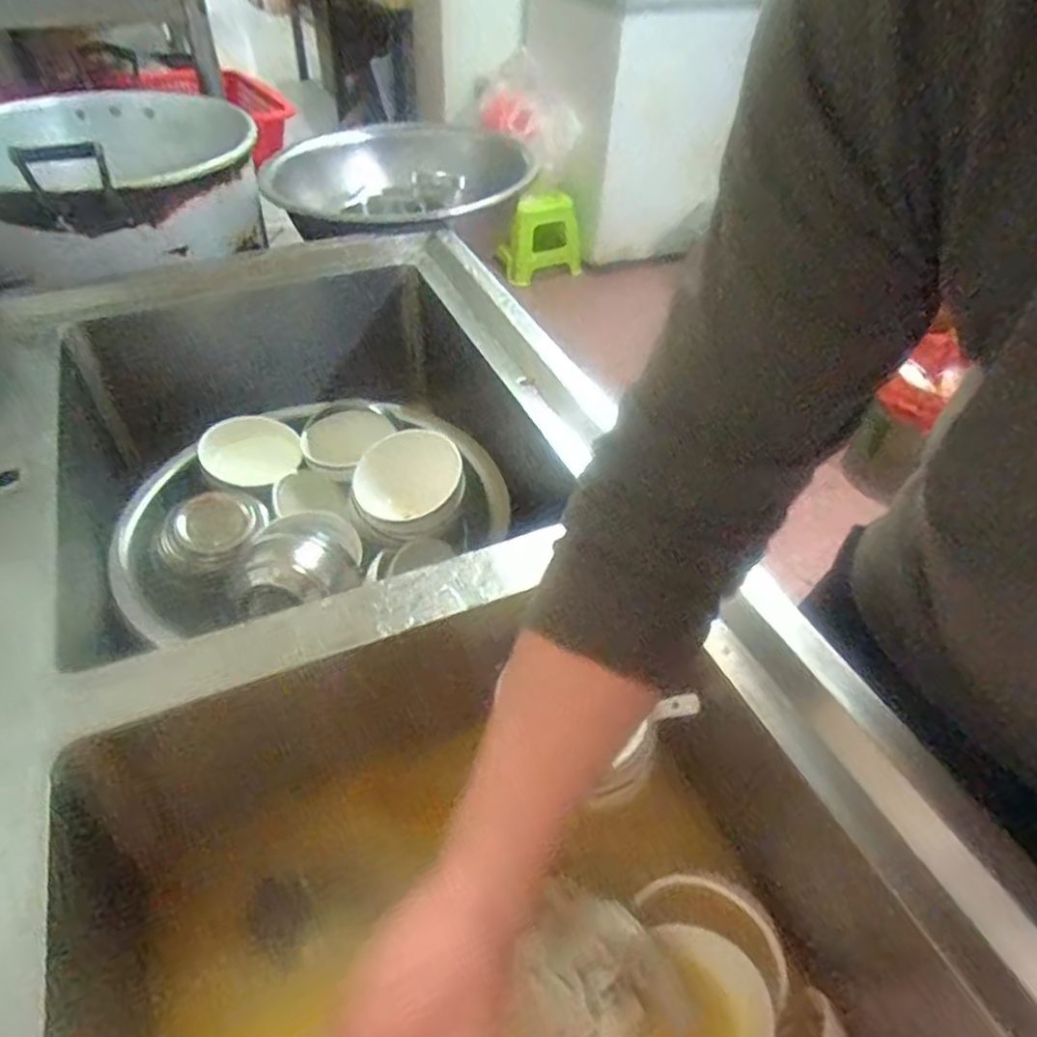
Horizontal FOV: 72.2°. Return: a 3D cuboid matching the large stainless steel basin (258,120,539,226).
[{"bbox_3d":[-0.194,-0.540,1.117,0.383,0.075,0.383,2,44,-1],"label":"large stainless steel basin"}]

